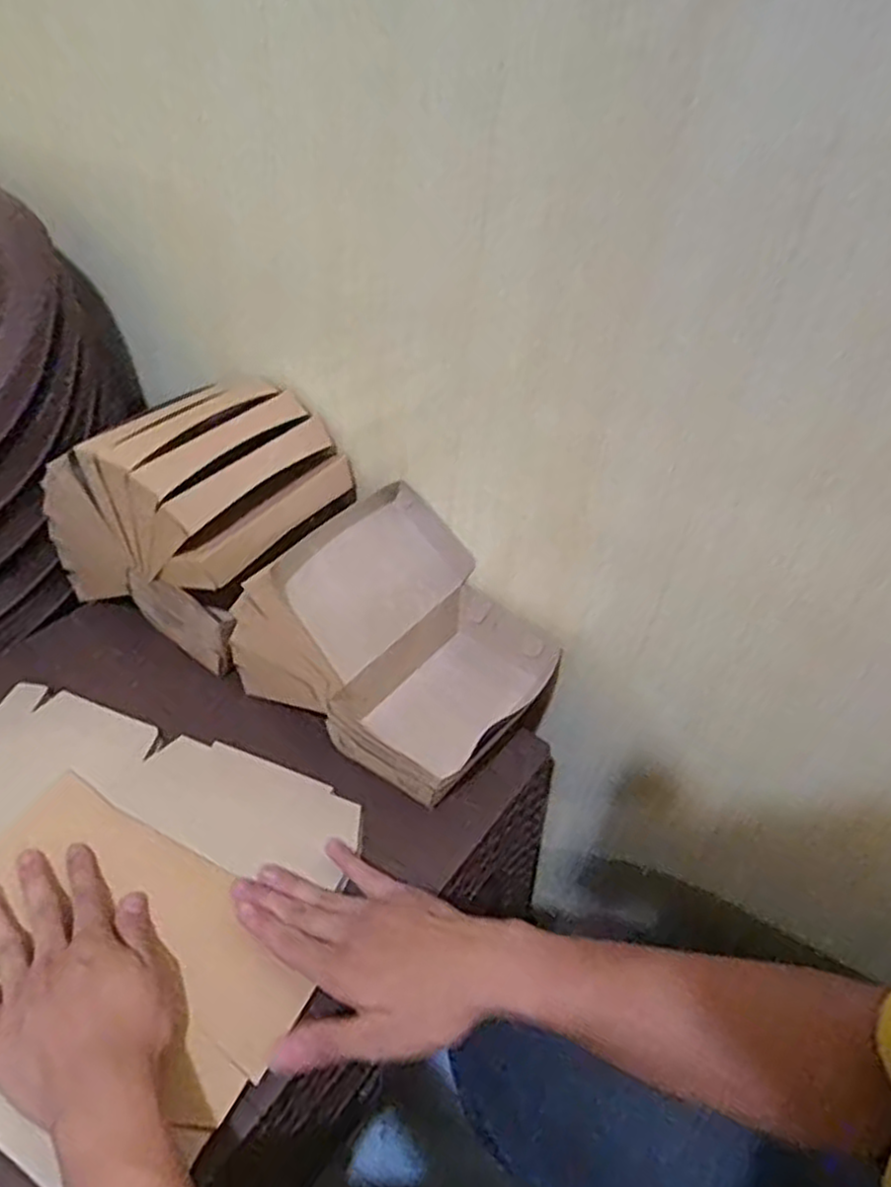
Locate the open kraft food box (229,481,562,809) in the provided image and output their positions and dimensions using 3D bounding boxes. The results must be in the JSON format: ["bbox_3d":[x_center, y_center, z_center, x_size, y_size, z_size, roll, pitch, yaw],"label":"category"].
[{"bbox_3d":[-0.034,0.042,0.641,0.213,0.130,0.196,31,47,24],"label":"open kraft food box"}]

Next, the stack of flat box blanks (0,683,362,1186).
[{"bbox_3d":[-0.250,0.203,0.516,0.335,0.016,0.267,17,43,11],"label":"stack of flat box blanks"}]

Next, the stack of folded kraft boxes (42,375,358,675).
[{"bbox_3d":[-0.220,-0.088,0.693,0.213,0.161,0.187,26,45,20],"label":"stack of folded kraft boxes"}]

